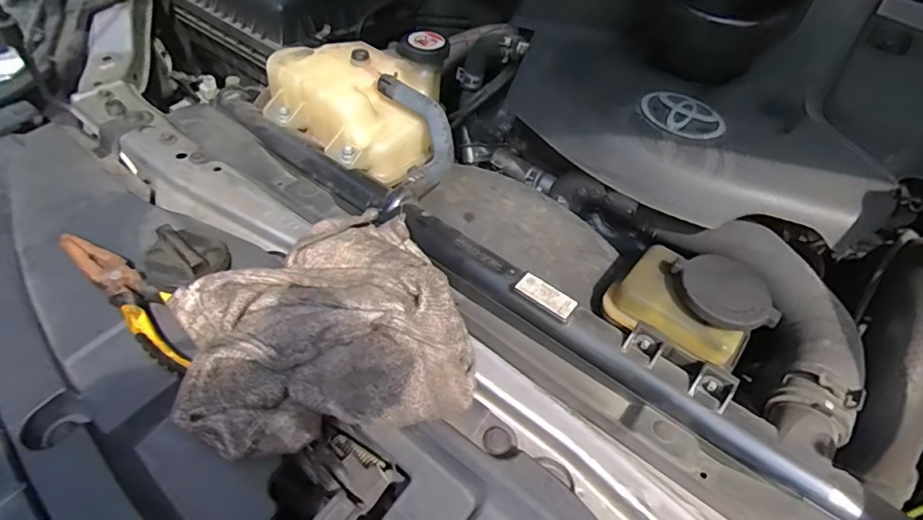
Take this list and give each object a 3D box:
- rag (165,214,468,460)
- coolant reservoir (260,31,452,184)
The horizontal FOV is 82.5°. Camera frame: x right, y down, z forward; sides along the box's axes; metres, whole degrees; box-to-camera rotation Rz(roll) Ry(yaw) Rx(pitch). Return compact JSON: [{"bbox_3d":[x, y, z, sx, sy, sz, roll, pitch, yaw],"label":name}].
[{"bbox_3d":[-0.099,0.048,0.361,0.188,0.038,0.173,-18,54,-16],"label":"rag"},{"bbox_3d":[-0.102,-0.171,0.539,0.178,0.084,0.166,32,57,21],"label":"coolant reservoir"}]

